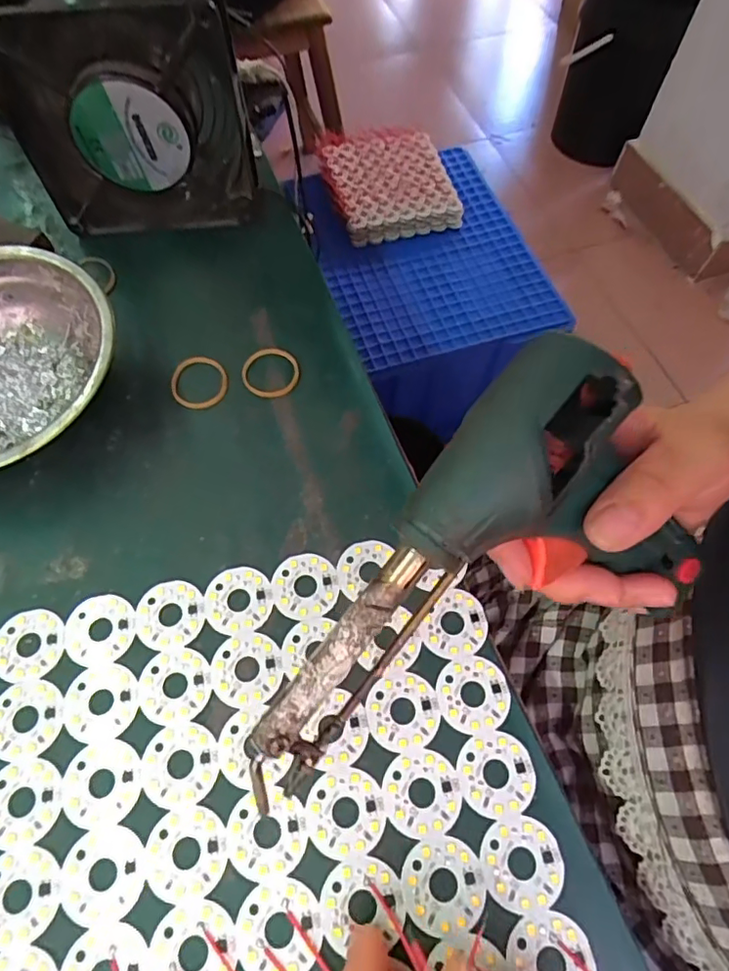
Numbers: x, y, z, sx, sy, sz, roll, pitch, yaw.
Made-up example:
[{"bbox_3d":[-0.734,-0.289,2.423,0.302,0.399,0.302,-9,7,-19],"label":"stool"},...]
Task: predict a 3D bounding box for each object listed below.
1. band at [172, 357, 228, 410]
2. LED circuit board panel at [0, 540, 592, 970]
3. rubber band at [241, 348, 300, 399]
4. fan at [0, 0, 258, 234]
[{"bbox_3d":[-0.091,-0.057,0.305,0.031,0.004,0.031,11,64,5],"label":"band"},{"bbox_3d":[-0.037,0.131,0.213,0.208,0.004,0.204,-12,64,-6],"label":"LED circuit board panel"},{"bbox_3d":[-0.052,-0.064,0.307,0.032,0.004,0.033,-5,64,-3],"label":"rubber band"},{"bbox_3d":[-0.129,-0.207,0.312,0.124,0.124,0.052,-1,64,-1],"label":"fan"}]

